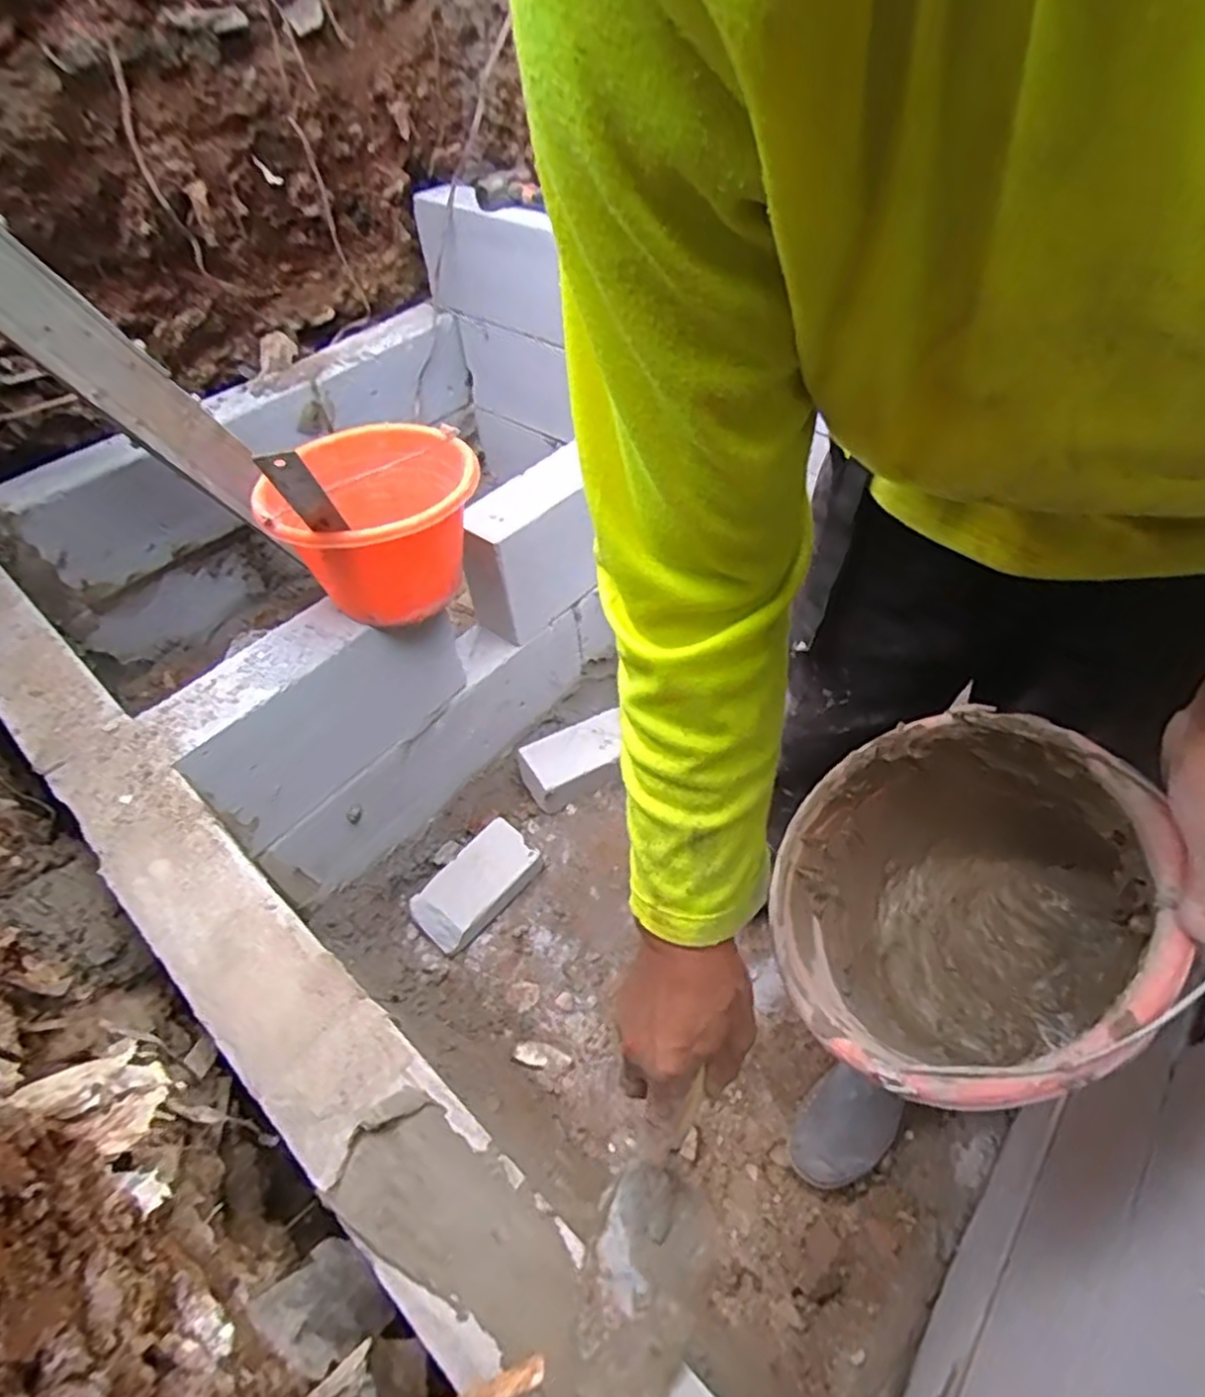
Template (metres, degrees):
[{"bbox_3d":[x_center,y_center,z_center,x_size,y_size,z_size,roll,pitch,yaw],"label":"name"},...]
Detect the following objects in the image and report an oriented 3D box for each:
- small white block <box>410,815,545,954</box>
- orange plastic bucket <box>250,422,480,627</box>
[{"bbox_3d":[-0.194,0.284,1.091,0.101,0.063,0.196,31,58,27],"label":"small white block"},{"bbox_3d":[-0.266,-0.217,0.878,0.231,0.170,0.265,-12,49,-6],"label":"orange plastic bucket"}]

